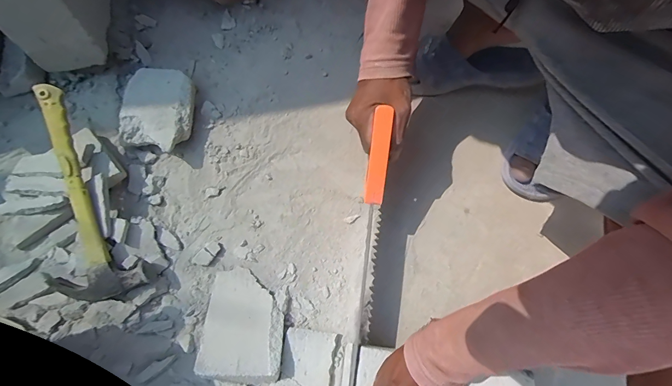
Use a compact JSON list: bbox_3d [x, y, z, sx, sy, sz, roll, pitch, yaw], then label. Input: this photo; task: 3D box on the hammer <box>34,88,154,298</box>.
[{"bbox_3d":[-0.339,0.001,0.432,0.111,0.026,0.285,-19,86,-9],"label":"hammer"}]

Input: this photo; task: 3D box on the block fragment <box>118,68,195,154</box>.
[{"bbox_3d":[-0.276,-0.131,0.530,0.094,0.056,0.144,3,69,-1],"label":"block fragment"}]

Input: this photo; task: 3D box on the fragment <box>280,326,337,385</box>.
[{"bbox_3d":[-0.037,0.215,0.435,0.064,0.018,0.069,10,69,2],"label":"fragment"}]

